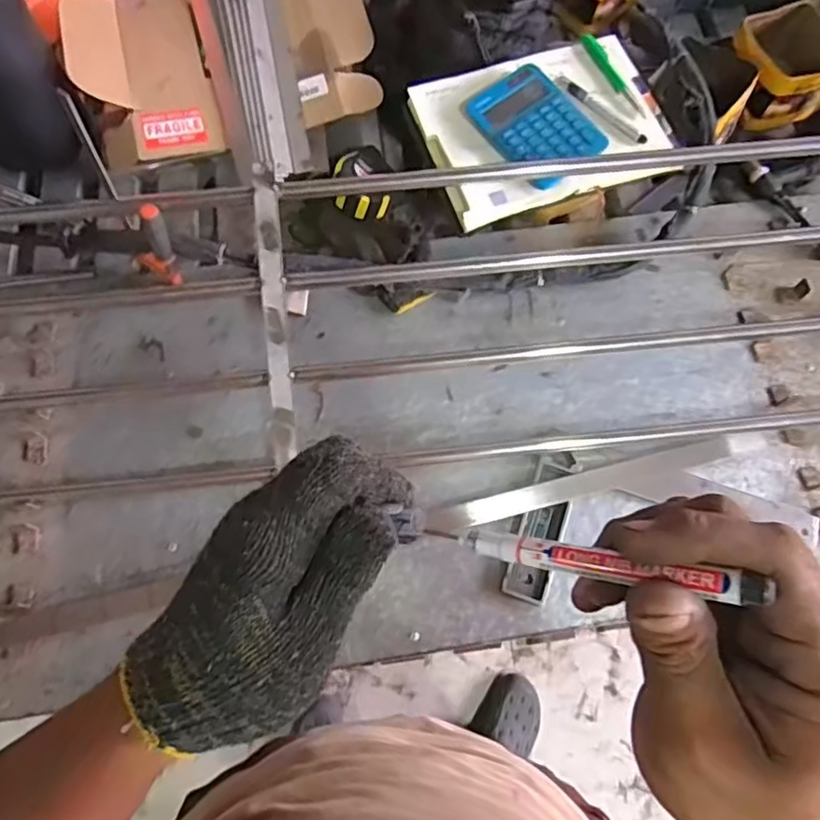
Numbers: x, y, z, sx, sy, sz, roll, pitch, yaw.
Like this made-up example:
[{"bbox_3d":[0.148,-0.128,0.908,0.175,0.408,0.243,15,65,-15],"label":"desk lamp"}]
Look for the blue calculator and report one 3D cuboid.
[{"bbox_3d":[0.144,-0.333,0.726,0.107,0.016,0.149,-38,74,-14],"label":"blue calculator"}]

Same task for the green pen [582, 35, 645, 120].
[{"bbox_3d":[0.248,-0.406,0.762,0.020,0.010,0.140,-21,71,-9],"label":"green pen"}]

